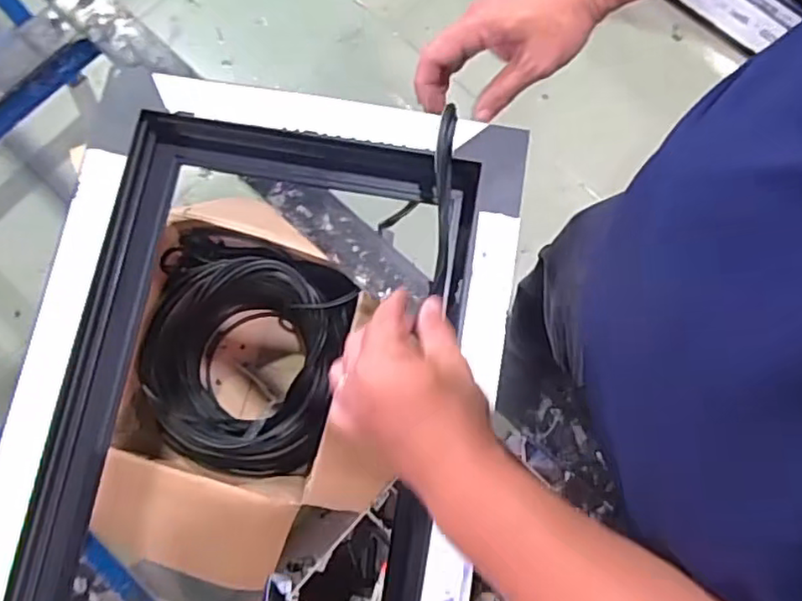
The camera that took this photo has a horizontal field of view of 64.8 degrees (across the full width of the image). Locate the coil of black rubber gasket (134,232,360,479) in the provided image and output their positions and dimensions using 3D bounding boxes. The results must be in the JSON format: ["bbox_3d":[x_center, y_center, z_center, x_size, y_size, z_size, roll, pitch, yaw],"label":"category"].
[{"bbox_3d":[-0.286,0.111,1.205,0.347,0.170,0.420,12,77,2],"label":"coil of black rubber gasket"}]

